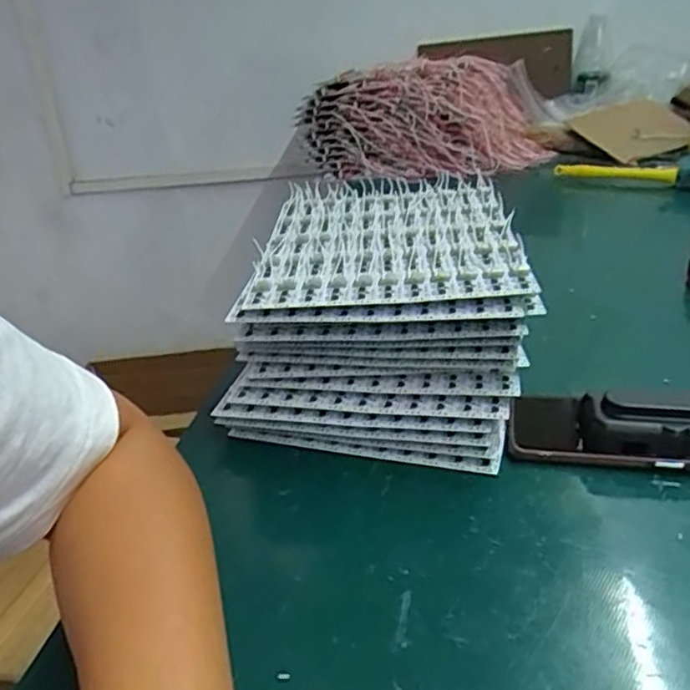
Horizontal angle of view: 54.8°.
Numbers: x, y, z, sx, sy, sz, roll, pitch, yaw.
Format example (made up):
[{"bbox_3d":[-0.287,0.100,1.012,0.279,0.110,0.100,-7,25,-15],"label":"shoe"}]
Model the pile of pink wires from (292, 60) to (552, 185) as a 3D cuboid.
[{"bbox_3d":[0.125,-0.408,1.212,0.444,0.184,0.134,3,28,17],"label":"pile of pink wires"}]

